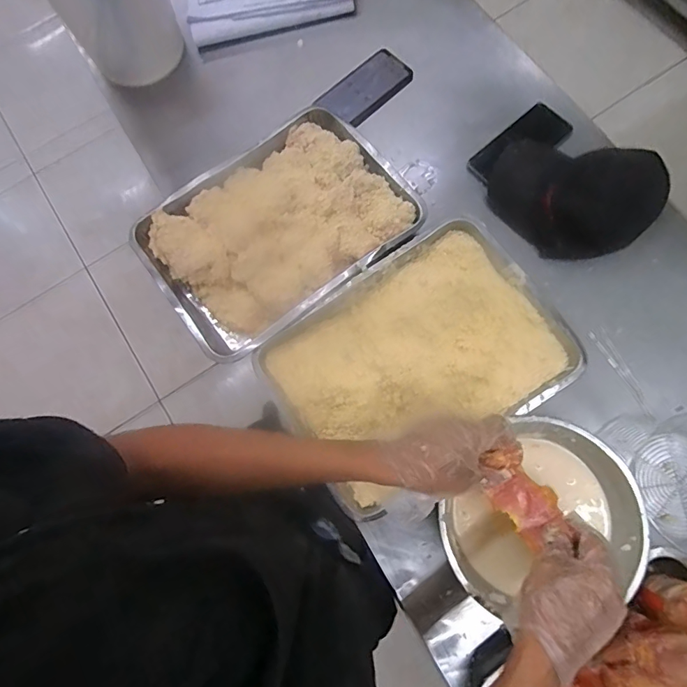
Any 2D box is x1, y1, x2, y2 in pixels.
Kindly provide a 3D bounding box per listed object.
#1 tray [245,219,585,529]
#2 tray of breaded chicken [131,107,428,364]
[{"bbox_3d":[0.097,0.020,0.608,0.374,0.041,0.271,-33,76,-5],"label":"tray"},{"bbox_3d":[-0.099,-0.170,0.672,0.372,0.042,0.275,-37,76,-6],"label":"tray of breaded chicken"}]

